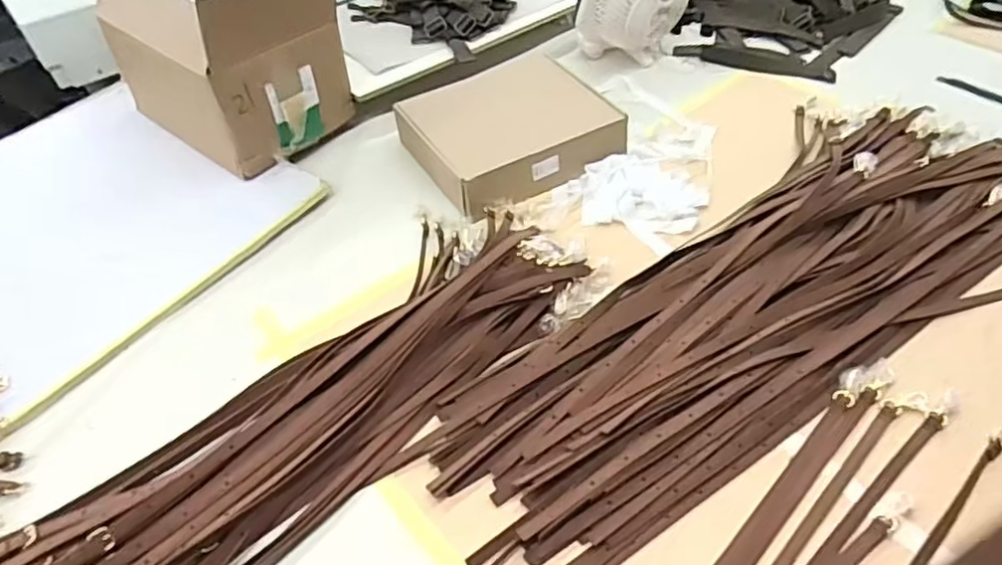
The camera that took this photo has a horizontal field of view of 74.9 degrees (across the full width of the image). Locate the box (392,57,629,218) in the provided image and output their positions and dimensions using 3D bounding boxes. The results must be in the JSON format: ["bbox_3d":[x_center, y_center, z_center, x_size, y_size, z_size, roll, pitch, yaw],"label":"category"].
[{"bbox_3d":[0.015,-0.274,1.157,0.328,0.072,0.297,-25,52,-20],"label":"box"}]

